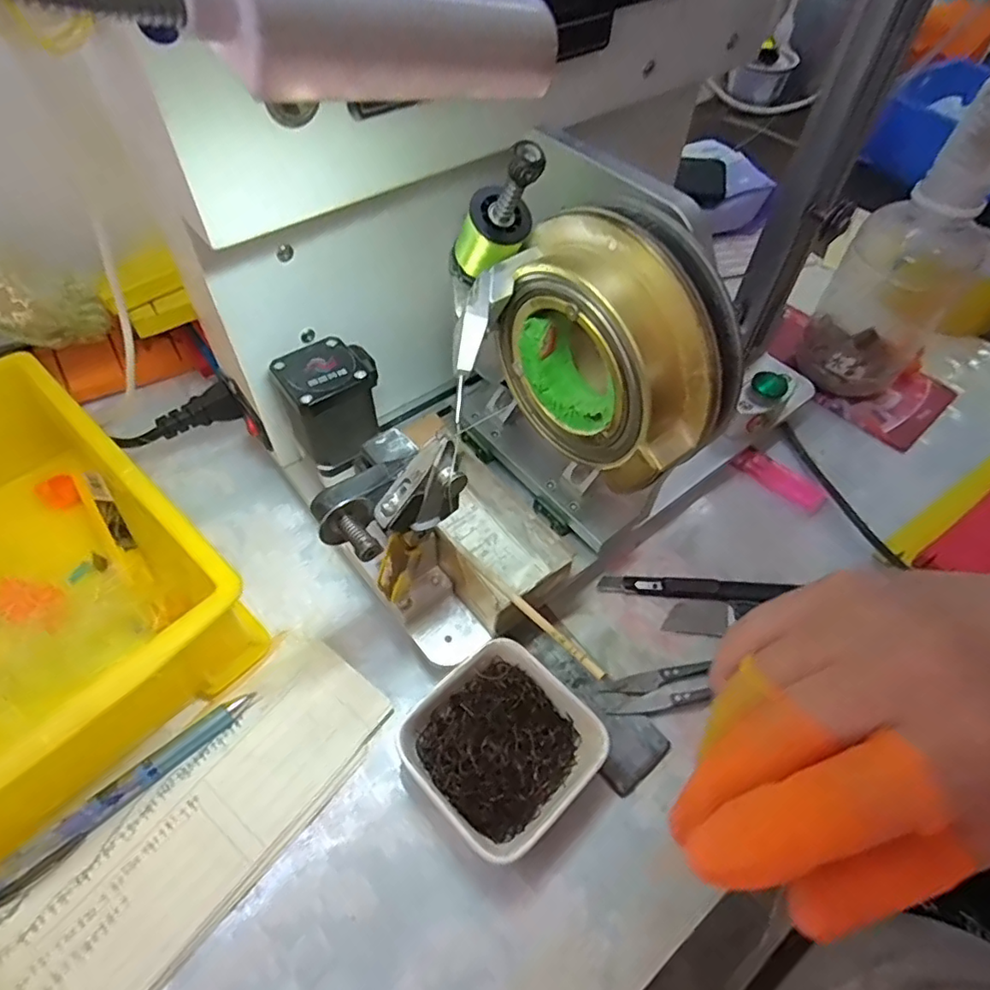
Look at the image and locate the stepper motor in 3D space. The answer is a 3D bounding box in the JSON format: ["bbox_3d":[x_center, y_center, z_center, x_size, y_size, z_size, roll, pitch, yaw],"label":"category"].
[{"bbox_3d":[-0.090,-0.051,0.335,0.048,0.054,0.043,-26,58,-20],"label":"stepper motor"}]

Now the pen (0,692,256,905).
[{"bbox_3d":[-0.180,0.142,0.276,0.143,0.011,0.012,-37,63,-25],"label":"pen"}]

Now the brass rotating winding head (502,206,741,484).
[{"bbox_3d":[0.051,-0.063,0.259,0.042,0.097,0.102,-32,60,-23],"label":"brass rotating winding head"}]

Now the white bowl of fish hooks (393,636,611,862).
[{"bbox_3d":[0.003,0.122,0.291,0.079,0.028,0.079,39,61,23],"label":"white bowl of fish hooks"}]

